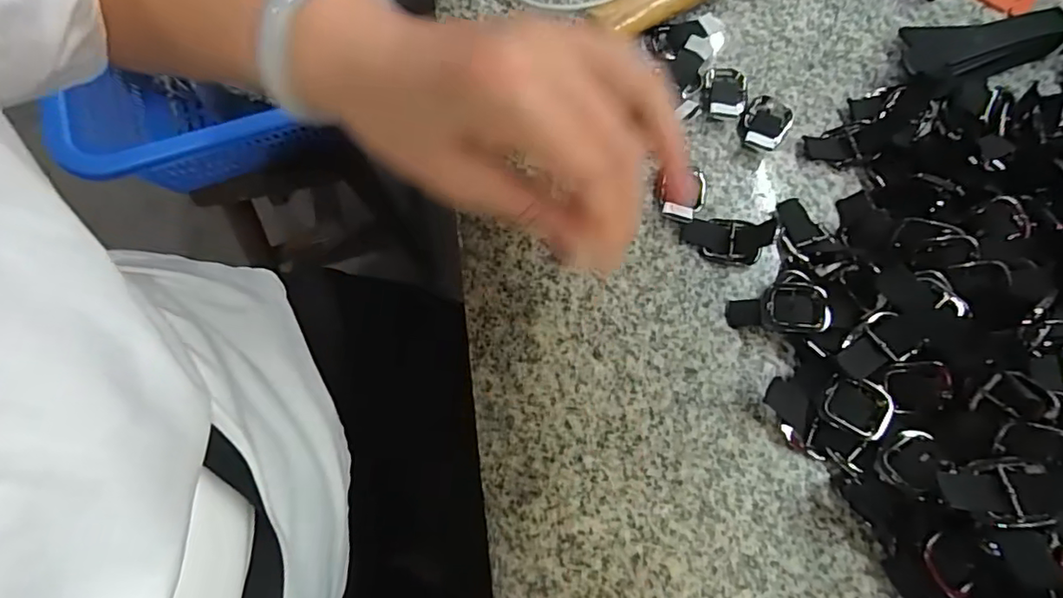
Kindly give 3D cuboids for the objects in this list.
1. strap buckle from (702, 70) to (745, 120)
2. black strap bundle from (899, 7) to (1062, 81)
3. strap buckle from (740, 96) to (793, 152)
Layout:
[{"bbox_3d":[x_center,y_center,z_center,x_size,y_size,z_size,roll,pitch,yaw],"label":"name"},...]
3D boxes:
[{"bbox_3d":[0.112,-0.119,0.324,0.024,0.008,0.037,11,72,4],"label":"strap buckle"},{"bbox_3d":[0.286,-0.152,0.328,0.154,0.027,0.051,-10,72,-3],"label":"black strap bundle"},{"bbox_3d":[0.133,-0.100,0.316,0.025,0.012,0.038,34,75,10],"label":"strap buckle"}]

